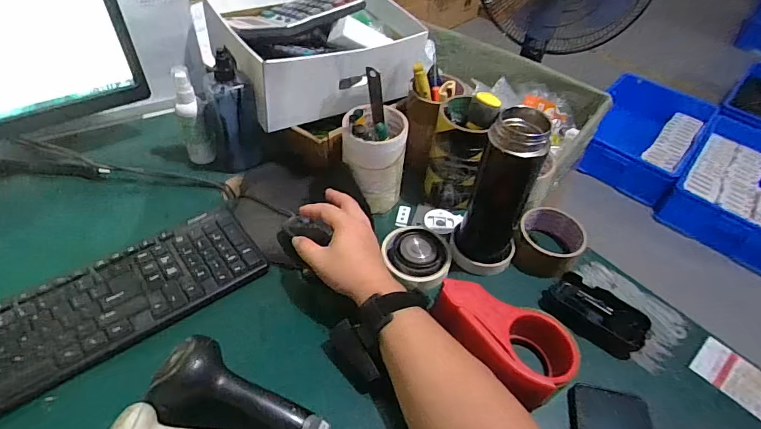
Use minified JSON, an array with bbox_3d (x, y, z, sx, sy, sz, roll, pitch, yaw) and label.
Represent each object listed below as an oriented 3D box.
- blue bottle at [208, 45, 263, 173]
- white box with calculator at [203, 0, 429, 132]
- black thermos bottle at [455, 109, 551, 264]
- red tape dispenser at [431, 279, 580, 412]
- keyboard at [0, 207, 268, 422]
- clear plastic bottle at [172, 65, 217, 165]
[{"bbox_3d":[-0.208,-0.136,0.617,0.064,0.163,0.048,-15,50,-19],"label":"blue bottle"},{"bbox_3d":[-0.100,-0.271,0.687,0.295,0.103,0.278,-15,50,-19],"label":"white box with calculator"},{"bbox_3d":[0.139,-0.026,0.500,0.067,0.191,0.060,23,48,15],"label":"black thermos bottle"},{"bbox_3d":[0.131,0.126,0.466,0.088,0.051,0.151,-32,58,-31],"label":"red tape dispenser"},{"bbox_3d":[-0.322,0.112,0.465,0.392,0.018,0.124,-27,55,-28],"label":"keyboard"},{"bbox_3d":[-0.268,-0.135,0.624,0.040,0.148,0.030,-15,50,-19],"label":"clear plastic bottle"}]

